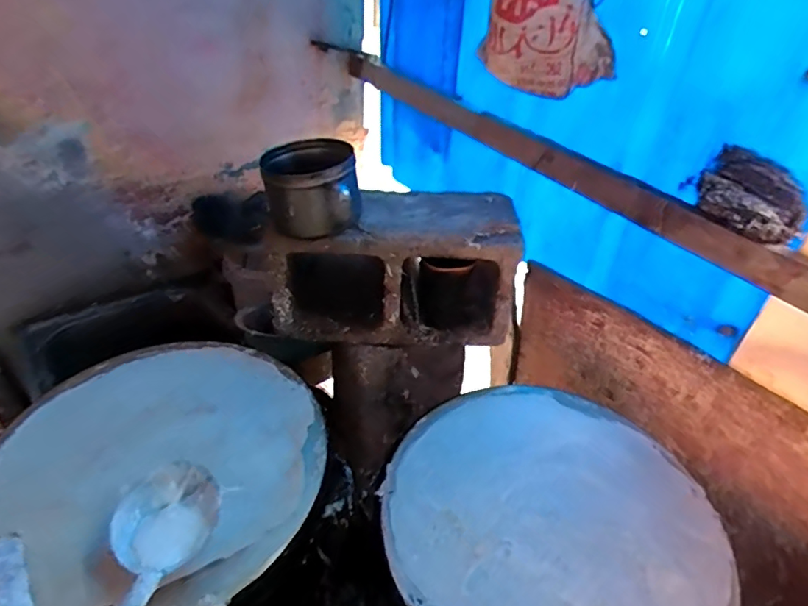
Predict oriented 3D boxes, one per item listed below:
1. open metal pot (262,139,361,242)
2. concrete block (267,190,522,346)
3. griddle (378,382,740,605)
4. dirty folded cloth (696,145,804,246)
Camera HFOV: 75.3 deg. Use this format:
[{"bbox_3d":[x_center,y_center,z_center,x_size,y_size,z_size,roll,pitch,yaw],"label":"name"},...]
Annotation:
[{"bbox_3d":[-0.131,-0.162,0.752,0.135,0.097,0.146,-3,39,-8],"label":"open metal pot"},{"bbox_3d":[-0.018,-0.061,0.867,0.373,0.199,0.184,2,38,-2],"label":"concrete block"},{"bbox_3d":[0.165,0.230,0.576,0.356,0.030,0.361,2,38,-2],"label":"griddle"},{"bbox_3d":[0.401,-0.124,0.604,0.057,0.073,0.113,-30,49,-35],"label":"dirty folded cloth"}]

